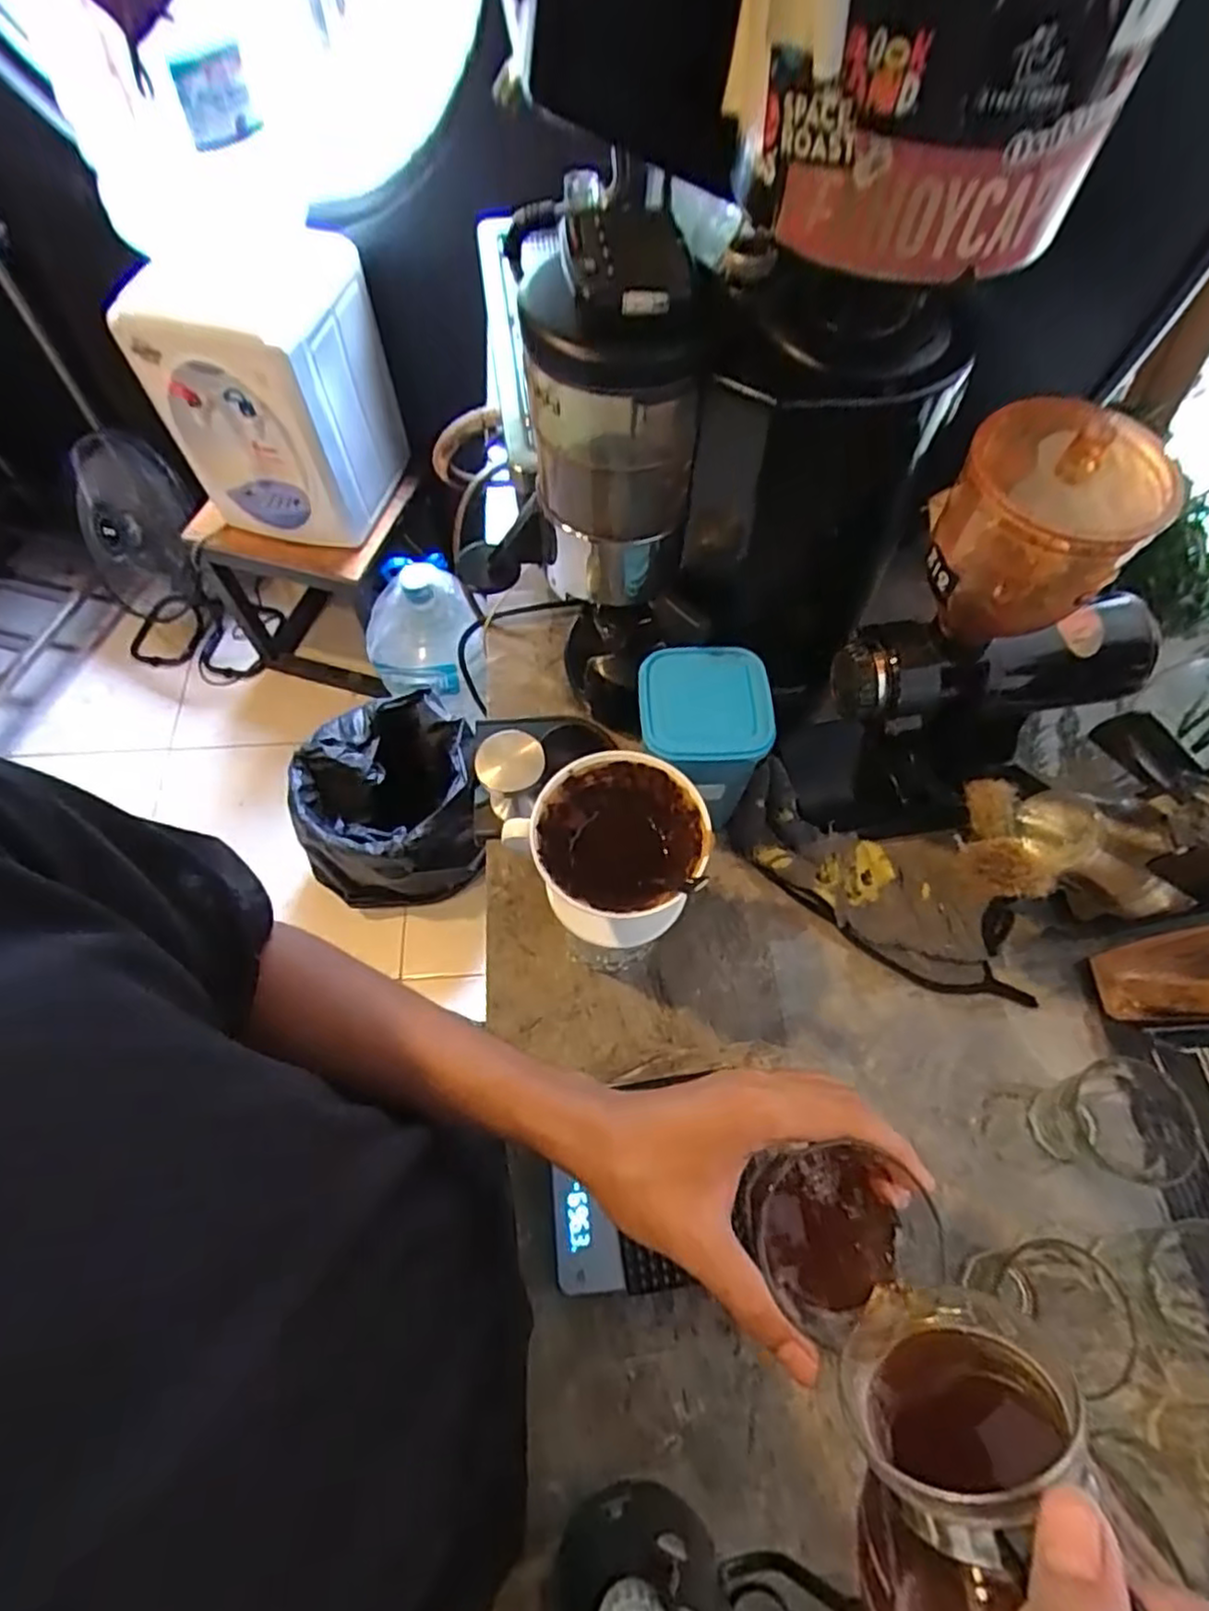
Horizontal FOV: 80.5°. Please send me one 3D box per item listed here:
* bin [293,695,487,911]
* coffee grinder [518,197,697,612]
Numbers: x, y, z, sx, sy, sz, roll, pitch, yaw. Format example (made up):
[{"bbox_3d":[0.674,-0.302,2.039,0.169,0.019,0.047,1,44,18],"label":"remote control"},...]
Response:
[{"bbox_3d":[-0.415,0.012,1.471,0.355,0.300,0.345,-9,64,-5],"label":"bin"},{"bbox_3d":[0.002,-0.241,0.482,0.102,0.244,0.082,-4,64,-3],"label":"coffee grinder"}]

